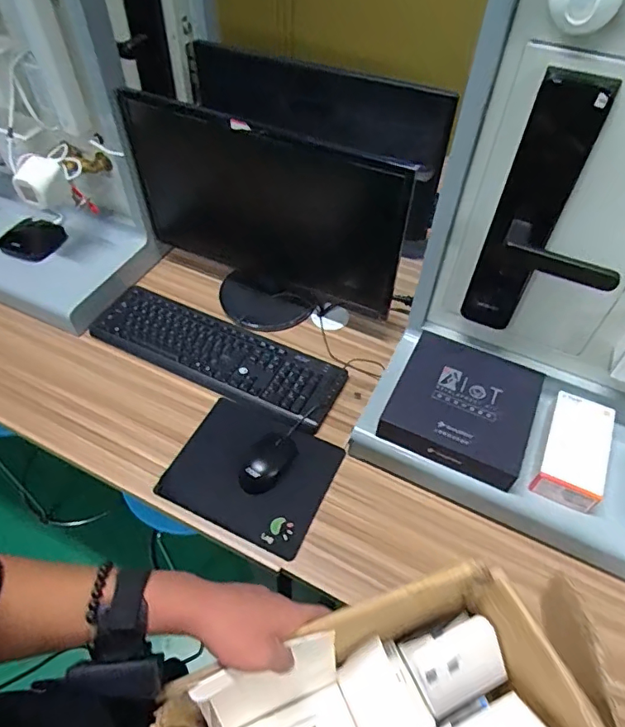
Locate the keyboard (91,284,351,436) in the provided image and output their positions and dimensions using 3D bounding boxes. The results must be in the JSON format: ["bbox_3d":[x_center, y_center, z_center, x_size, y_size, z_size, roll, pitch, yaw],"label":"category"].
[{"bbox_3d":[-0.173,-0.024,0.918,0.458,0.024,0.144,21,51,15],"label":"keyboard"}]

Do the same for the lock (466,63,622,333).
[{"bbox_3d":[0.300,-0.161,0.647,0.154,0.344,0.076,24,52,18],"label":"lock"}]

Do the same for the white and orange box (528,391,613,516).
[{"bbox_3d":[0.378,0.121,0.735,0.080,0.050,0.164,23,52,16],"label":"white and orange box"}]

